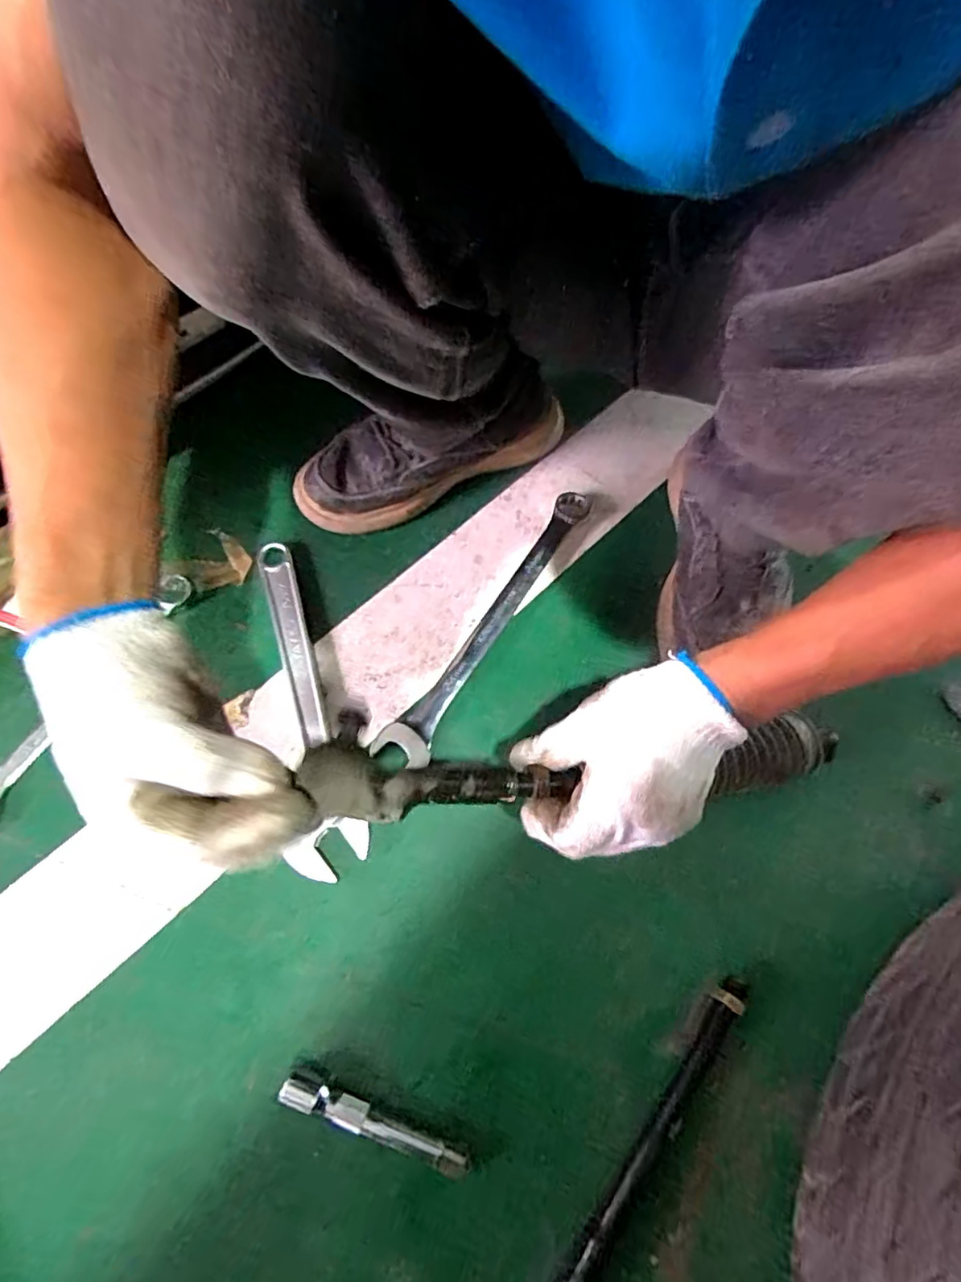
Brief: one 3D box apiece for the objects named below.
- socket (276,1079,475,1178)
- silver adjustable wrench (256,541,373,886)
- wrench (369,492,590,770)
[{"bbox_3d":[-0.067,0.306,0.380,0.125,0.020,0.017,19,68,7],"label":"socket"},{"bbox_3d":[-0.142,0.041,0.497,0.059,0.022,0.294,-12,68,-6],"label":"silver adjustable wrench"},{"bbox_3d":[0.010,-0.022,0.532,0.044,0.017,0.298,29,69,11],"label":"wrench"}]

